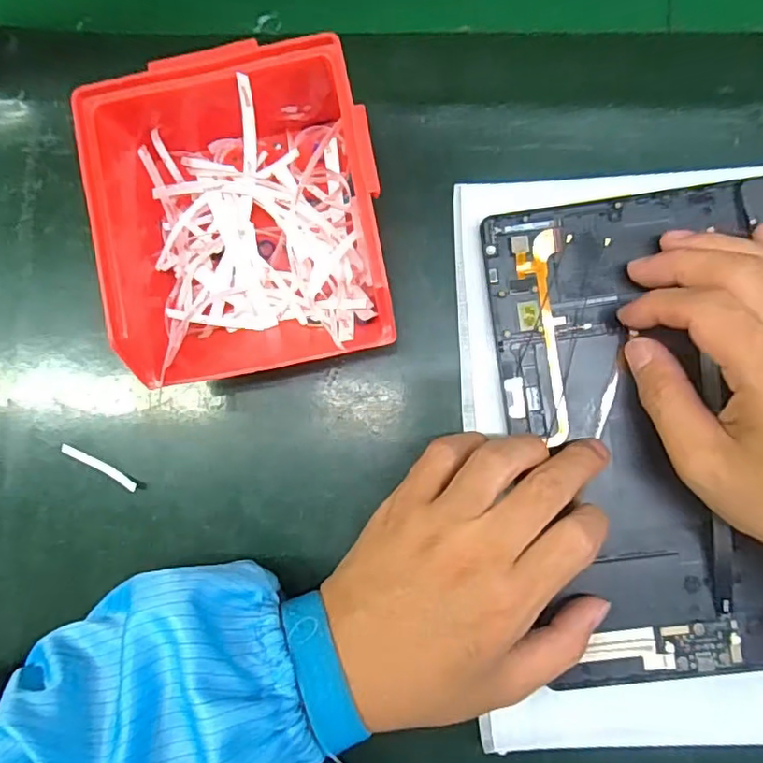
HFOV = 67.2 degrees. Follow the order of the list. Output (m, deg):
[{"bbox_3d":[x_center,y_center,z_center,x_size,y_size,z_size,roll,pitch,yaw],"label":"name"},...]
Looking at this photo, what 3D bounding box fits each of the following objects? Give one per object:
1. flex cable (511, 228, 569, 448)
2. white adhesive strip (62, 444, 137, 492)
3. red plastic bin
[{"bbox_3d":[0.085,-0.024,0.290,0.024,0.004,0.103,-7,88,4],"label":"flex cable"},{"bbox_3d":[-0.149,0.045,0.303,0.046,0.006,0.005,28,90,6],"label":"white adhesive strip"},{"bbox_3d":[-0.066,-0.078,0.274,0.129,0.065,0.141,-8,86,4],"label":"red plastic bin"}]

